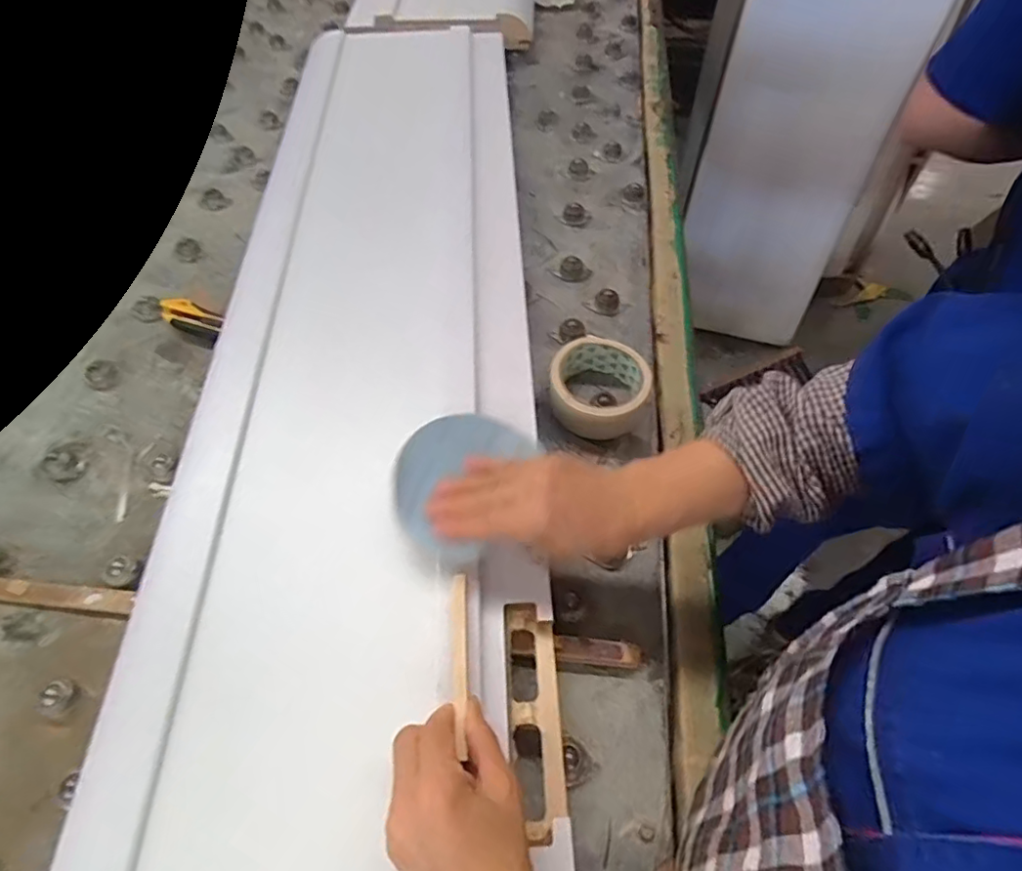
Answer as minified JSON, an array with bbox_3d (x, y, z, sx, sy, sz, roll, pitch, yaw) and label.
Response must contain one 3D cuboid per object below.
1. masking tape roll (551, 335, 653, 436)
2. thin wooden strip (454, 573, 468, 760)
[{"bbox_3d":[0.083,-0.045,0.552,0.090,0.047,0.086,0,55,0],"label":"masking tape roll"},{"bbox_3d":[-0.033,0.142,0.374,0.008,0.008,0.106,-4,53,-2],"label":"thin wooden strip"}]

